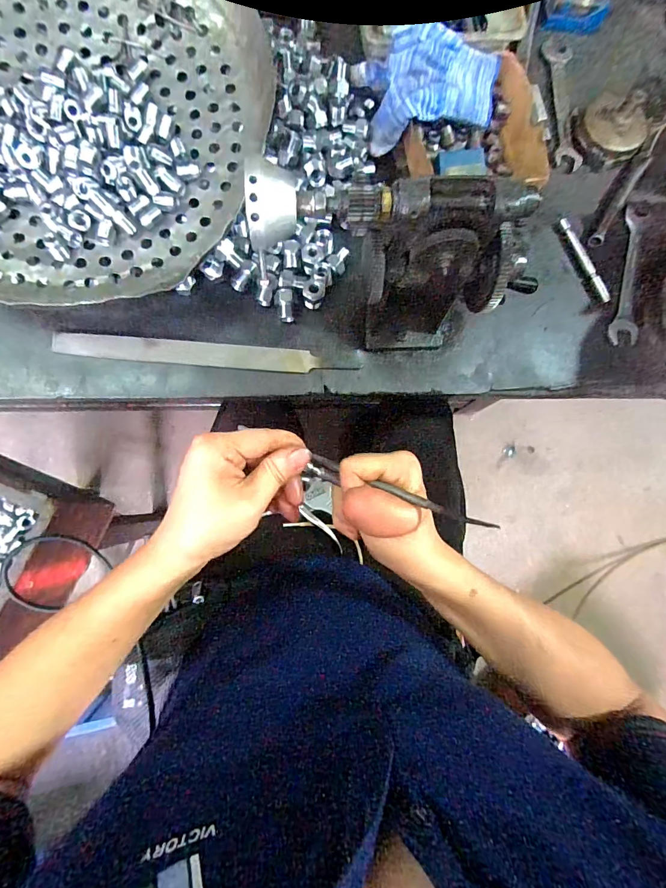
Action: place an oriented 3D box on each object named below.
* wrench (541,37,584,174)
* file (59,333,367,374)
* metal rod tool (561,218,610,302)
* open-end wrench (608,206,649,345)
[{"bbox_3d":[0.277,-0.412,0.486,0.034,0.007,0.174,2,81,-5],"label":"wrench"},{"bbox_3d":[-0.124,-0.090,0.406,0.290,0.006,0.024,5,81,-5],"label":"file"},{"bbox_3d":[0.286,-0.209,0.458,0.013,0.009,0.106,-23,84,-8],"label":"metal rod tool"},{"bbox_3d":[0.340,-0.194,0.460,0.029,0.009,0.169,12,81,-4],"label":"open-end wrench"}]

